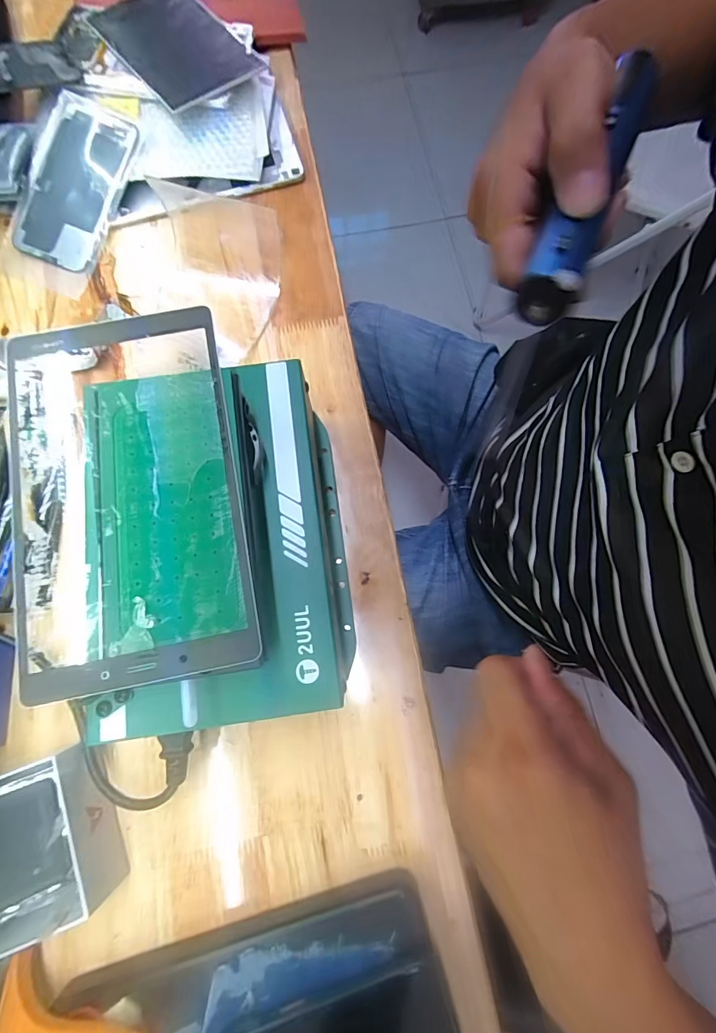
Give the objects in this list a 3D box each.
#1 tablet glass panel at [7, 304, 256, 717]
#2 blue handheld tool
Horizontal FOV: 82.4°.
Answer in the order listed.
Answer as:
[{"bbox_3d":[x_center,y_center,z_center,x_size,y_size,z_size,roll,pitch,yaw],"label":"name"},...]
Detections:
[{"bbox_3d":[-0.126,-0.016,0.221,0.117,0.006,0.202,-11,79,-3],"label":"tablet glass panel"},{"bbox_3d":[0.119,-0.171,0.207,0.025,0.024,0.145,24,78,4],"label":"blue handheld tool"}]

